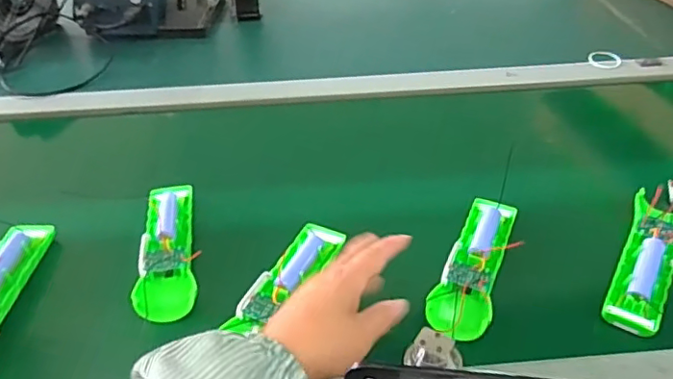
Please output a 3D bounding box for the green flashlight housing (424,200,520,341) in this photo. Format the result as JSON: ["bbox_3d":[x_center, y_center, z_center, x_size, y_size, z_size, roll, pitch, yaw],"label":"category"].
[{"bbox_3d":[0.124,0.062,0.502,0.050,0.020,0.164,14,44,17],"label":"green flashlight housing"}]

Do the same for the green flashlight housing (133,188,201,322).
[{"bbox_3d":[-0.157,0.051,0.526,0.050,0.020,0.165,-7,42,-6],"label":"green flashlight housing"}]

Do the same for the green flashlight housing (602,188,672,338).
[{"bbox_3d":[0.282,0.061,0.503,0.047,0.023,0.156,21,46,24],"label":"green flashlight housing"}]

